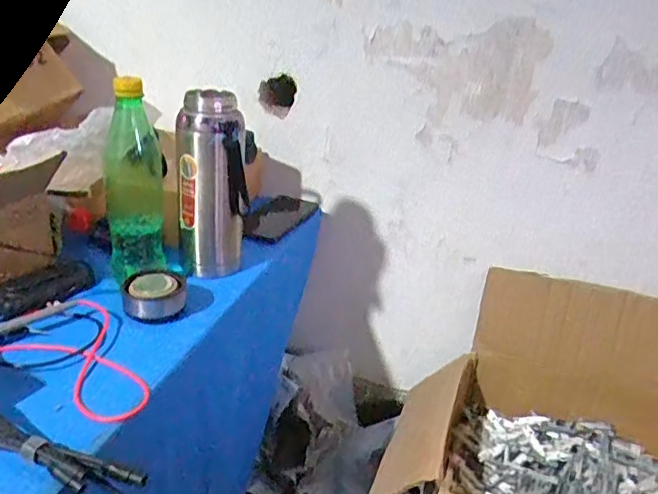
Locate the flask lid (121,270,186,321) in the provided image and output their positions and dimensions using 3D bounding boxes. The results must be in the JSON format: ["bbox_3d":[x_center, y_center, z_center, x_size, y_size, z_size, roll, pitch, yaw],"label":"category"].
[{"bbox_3d":[-0.194,0.051,0.635,0.066,0.033,0.066,-2,24,-16],"label":"flask lid"}]

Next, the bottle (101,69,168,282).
[{"bbox_3d":[-0.215,-0.068,0.641,0.066,0.219,0.065,-4,25,-21],"label":"bottle"}]

